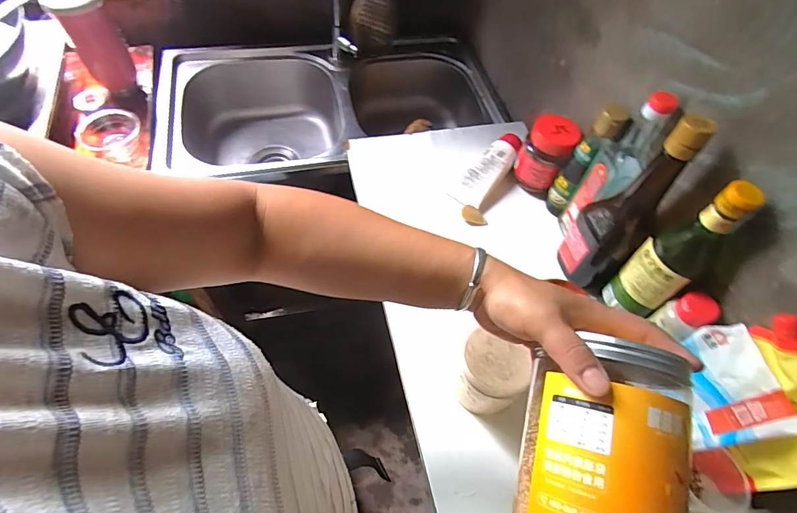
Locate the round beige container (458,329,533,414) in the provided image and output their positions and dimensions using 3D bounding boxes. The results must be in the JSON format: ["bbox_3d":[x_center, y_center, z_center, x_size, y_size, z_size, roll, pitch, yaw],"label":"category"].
[{"bbox_3d":[0.104,0.141,0.486,0.077,0.095,0.065,21,60,8],"label":"round beige container"}]

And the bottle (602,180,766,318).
[{"bbox_3d":[0.316,-0.001,0.477,0.055,0.201,0.054,31,62,14],"label":"bottle"}]

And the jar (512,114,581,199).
[{"bbox_3d":[0.242,-0.168,0.694,0.076,0.108,0.072,2,59,-3],"label":"jar"}]

